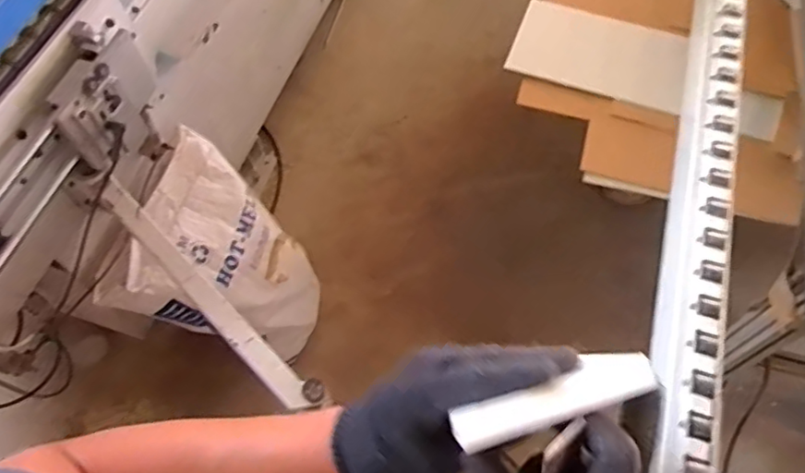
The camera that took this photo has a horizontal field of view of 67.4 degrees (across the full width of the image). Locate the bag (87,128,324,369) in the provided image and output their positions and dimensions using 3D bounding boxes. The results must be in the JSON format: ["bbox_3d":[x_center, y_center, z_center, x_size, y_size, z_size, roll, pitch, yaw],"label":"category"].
[{"bbox_3d":[-0.387,0.050,1.486,0.114,0.577,0.440,6,72,45],"label":"bag"}]

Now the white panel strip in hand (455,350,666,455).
[{"bbox_3d":[0.089,0.095,0.352,0.117,0.010,0.029,-20,63,-1],"label":"white panel strip in hand"}]

